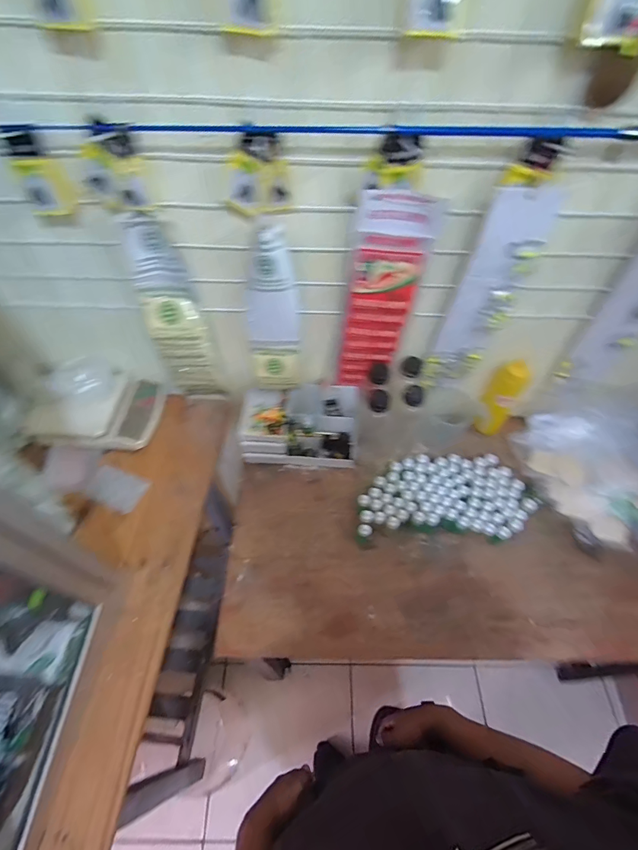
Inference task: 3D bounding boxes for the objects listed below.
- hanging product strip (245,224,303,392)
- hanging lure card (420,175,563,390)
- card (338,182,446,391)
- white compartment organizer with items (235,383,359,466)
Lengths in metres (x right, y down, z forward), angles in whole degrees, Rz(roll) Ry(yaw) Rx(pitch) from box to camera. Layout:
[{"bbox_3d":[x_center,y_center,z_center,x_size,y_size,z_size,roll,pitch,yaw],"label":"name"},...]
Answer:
[{"bbox_3d":[-0.077,-0.177,0.670,0.087,0.311,0.026,1,54,-1],"label":"hanging product strip"},{"bbox_3d":[0.268,-0.195,0.651,0.101,0.375,0.031,2,54,-1],"label":"hanging lure card"},{"bbox_3d":[0.103,-0.193,0.652,0.108,0.361,0.024,6,54,3],"label":"card"},{"bbox_3d":[-0.040,-0.001,0.830,0.235,0.097,0.144,4,54,1],"label":"white compartment organizer with items"}]

